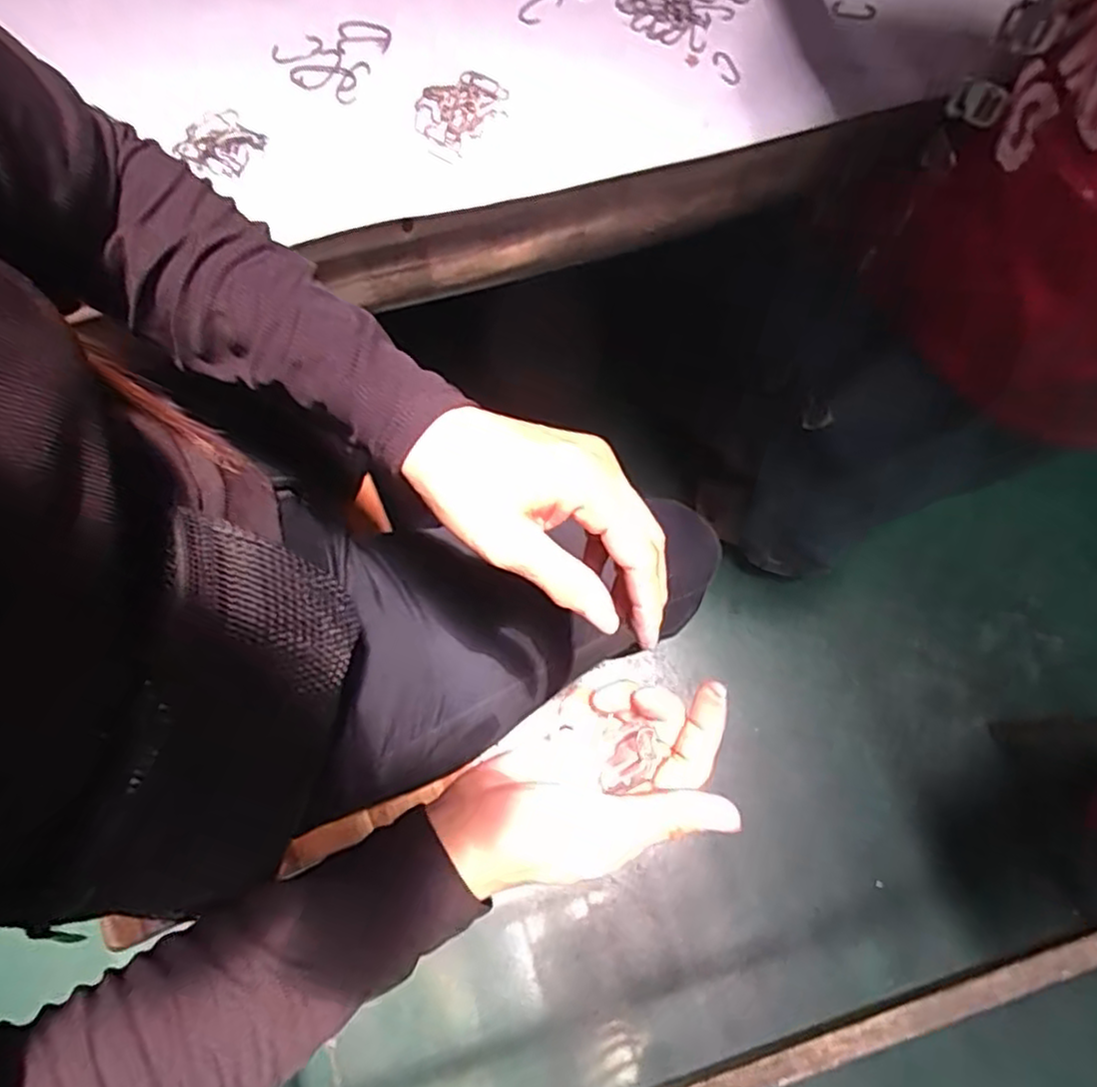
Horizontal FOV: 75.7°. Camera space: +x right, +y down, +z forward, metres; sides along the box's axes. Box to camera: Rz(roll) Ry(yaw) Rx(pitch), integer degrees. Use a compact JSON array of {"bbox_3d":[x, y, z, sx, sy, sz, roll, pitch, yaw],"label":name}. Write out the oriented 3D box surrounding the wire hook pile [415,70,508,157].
[{"bbox_3d":[-0.065,-0.315,0.511,0.049,0.009,0.068,43,77,10],"label":"wire hook pile"}]

